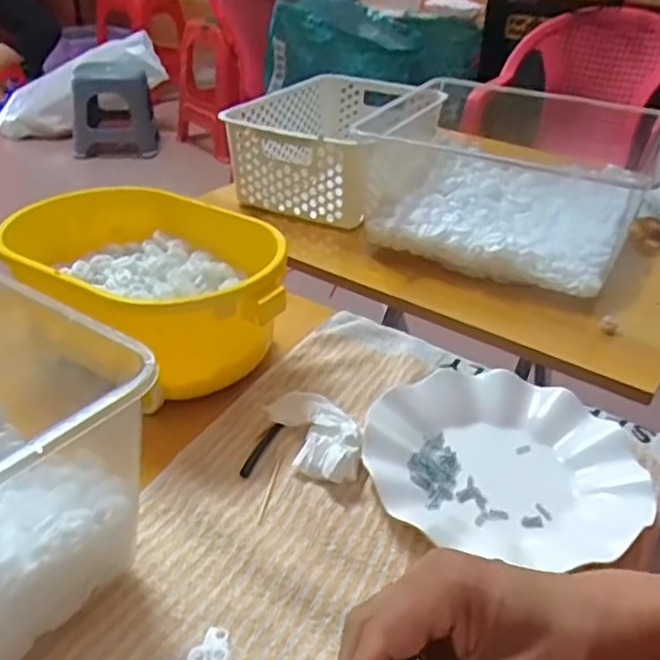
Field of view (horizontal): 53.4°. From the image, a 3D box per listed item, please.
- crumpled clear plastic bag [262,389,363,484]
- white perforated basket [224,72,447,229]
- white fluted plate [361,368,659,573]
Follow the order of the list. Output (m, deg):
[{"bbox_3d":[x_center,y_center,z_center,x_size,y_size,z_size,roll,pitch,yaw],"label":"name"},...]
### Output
[{"bbox_3d":[-0.007,0.077,0.466,0.053,0.024,0.080,-10,35,-20],"label":"crumpled clear plastic bag"},{"bbox_3d":[0.004,-0.258,0.905,0.199,0.108,0.319,16,35,20],"label":"white perforated basket"},{"bbox_3d":[0.120,0.082,0.467,0.181,0.025,0.171,6,33,5],"label":"white fluted plate"}]

